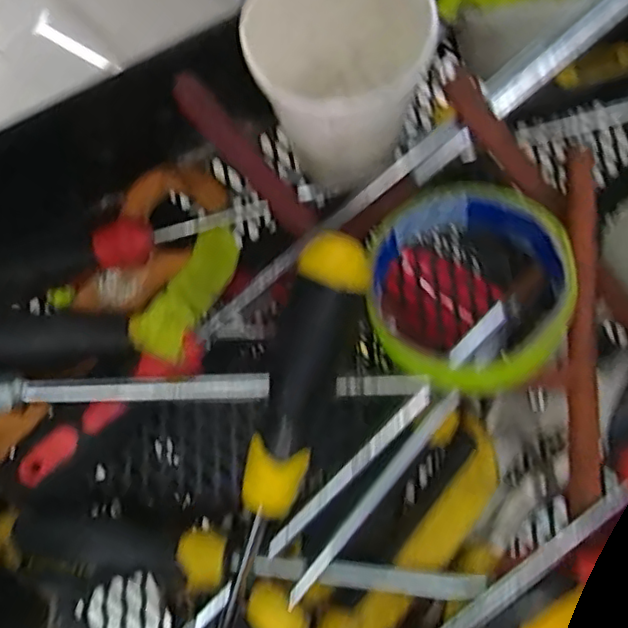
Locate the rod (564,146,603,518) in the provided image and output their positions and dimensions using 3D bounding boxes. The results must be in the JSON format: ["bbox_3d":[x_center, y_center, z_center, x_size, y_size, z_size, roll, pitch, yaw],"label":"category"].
[{"bbox_3d":[0.115,0.010,0.255,0.012,0.012,0.154,-3,96,0],"label":"rod"}]

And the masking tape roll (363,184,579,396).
[{"bbox_3d":[0.064,-0.011,0.255,0.083,0.045,0.089,0,78,0],"label":"masking tape roll"}]

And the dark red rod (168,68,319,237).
[{"bbox_3d":[-0.030,-0.069,0.263,0.013,0.009,0.084,-44,101,-8],"label":"dark red rod"}]

